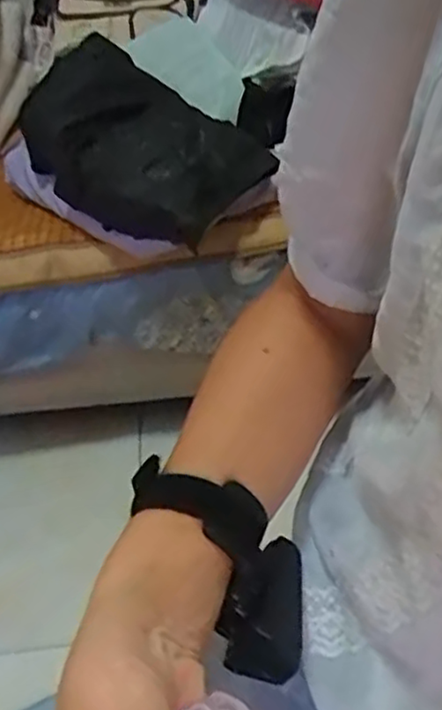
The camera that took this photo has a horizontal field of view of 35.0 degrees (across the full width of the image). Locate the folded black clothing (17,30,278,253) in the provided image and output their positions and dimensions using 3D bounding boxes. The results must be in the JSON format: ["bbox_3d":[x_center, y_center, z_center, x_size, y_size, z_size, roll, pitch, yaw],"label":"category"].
[{"bbox_3d":[-0.122,-0.314,0.985,0.321,0.178,0.265,18,43,27],"label":"folded black clothing"}]

